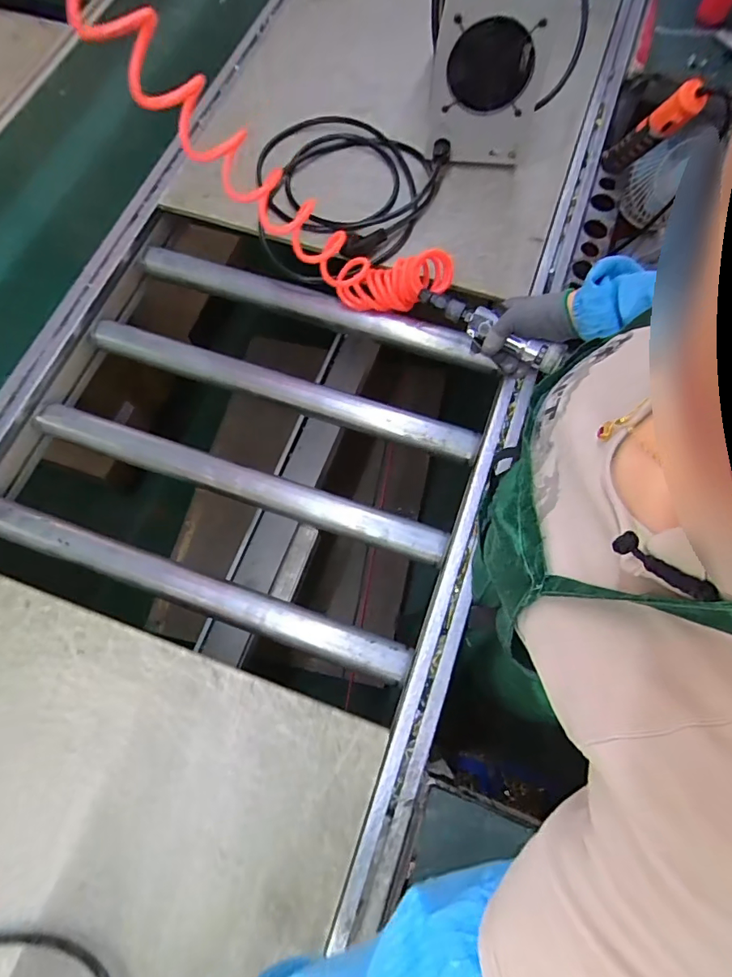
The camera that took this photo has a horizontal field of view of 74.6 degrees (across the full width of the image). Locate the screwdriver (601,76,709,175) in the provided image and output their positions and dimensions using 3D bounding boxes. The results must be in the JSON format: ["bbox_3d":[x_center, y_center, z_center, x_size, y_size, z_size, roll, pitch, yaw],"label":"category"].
[{"bbox_3d":[0.410,-0.515,0.700,0.034,0.194,0.044,-12,101,-3],"label":"screwdriver"}]

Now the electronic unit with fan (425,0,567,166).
[{"bbox_3d":[0.163,-0.642,0.673,0.148,0.224,0.231,-1,67,3],"label":"electronic unit with fan"}]

